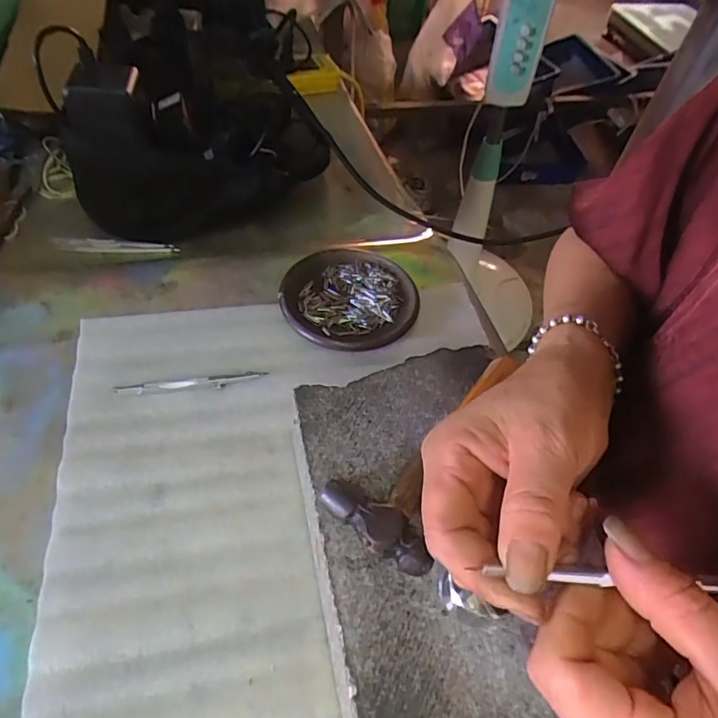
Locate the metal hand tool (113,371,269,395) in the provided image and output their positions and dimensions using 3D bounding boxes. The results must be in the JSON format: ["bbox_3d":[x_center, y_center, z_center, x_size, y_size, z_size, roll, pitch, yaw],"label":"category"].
[{"bbox_3d":[-0.122,0.017,0.378,0.106,0.004,0.009,-7,53,-9],"label":"metal hand tool"}]

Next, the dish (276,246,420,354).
[{"bbox_3d":[-0.008,-0.052,0.439,0.111,0.012,0.113,2,52,-2],"label":"dish"}]

